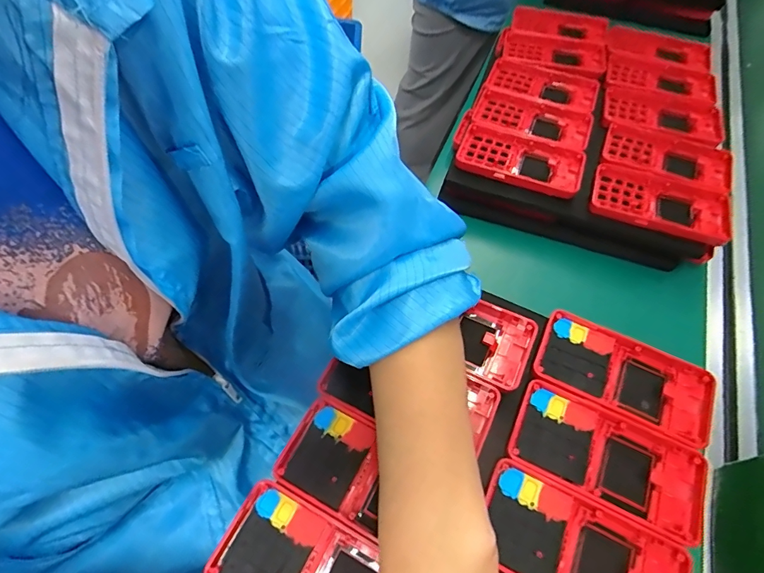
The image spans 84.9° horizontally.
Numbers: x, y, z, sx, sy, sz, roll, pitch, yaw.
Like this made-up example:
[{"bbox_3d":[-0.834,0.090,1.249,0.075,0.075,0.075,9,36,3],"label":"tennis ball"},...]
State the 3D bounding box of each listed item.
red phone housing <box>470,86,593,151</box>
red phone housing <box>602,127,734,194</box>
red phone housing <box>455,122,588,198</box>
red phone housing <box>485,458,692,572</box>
[{"bbox_3d":[0.162,-0.179,0.456,0.127,0.018,0.068,20,62,9],"label":"red phone housing"},{"bbox_3d":[0.295,-0.128,0.426,0.130,0.014,0.069,22,62,10],"label":"red phone housing"},{"bbox_3d":[0.140,-0.129,0.424,0.125,0.011,0.063,20,60,9],"label":"red phone housing"},{"bbox_3d":[0.129,0.167,0.252,0.140,0.007,0.063,26,62,13],"label":"red phone housing"}]

